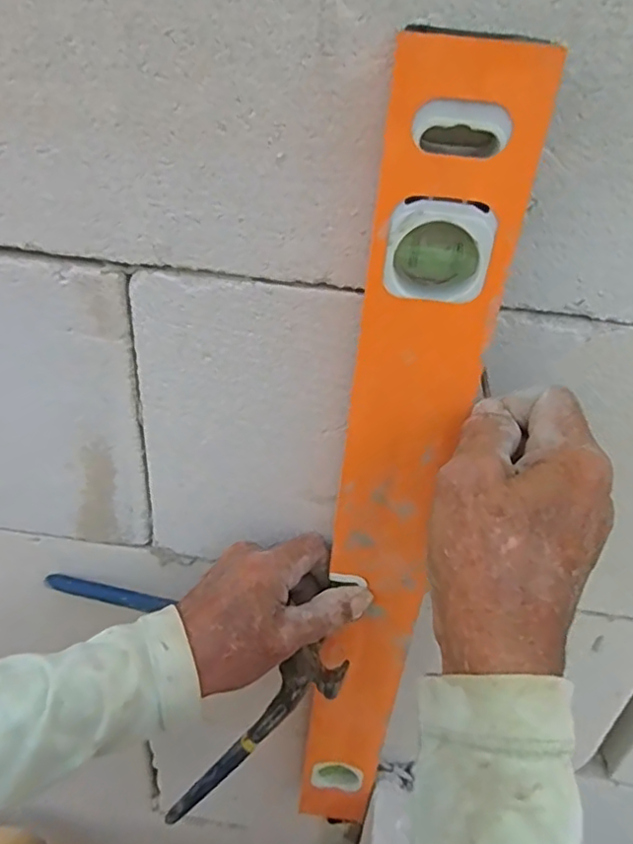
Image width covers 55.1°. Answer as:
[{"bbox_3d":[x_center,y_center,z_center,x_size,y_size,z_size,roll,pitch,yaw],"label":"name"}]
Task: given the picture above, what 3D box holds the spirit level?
[{"bbox_3d":[0.038,0.096,0.366,0.061,0.554,0.020,5,35,2],"label":"spirit level"}]

